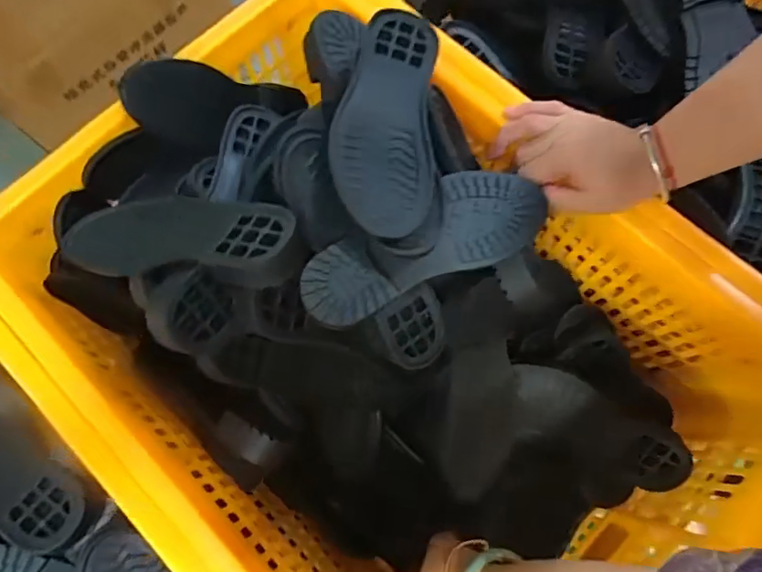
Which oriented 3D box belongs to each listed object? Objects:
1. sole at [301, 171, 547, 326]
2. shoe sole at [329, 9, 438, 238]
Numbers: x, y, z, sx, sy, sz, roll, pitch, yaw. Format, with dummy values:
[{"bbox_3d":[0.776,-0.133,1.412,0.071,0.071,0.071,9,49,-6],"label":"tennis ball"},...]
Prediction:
[{"bbox_3d":[0.035,-0.033,0.395,0.202,0.016,0.070,-26,75,-15],"label":"sole"},{"bbox_3d":[0.004,-0.127,0.391,0.074,0.034,0.197,2,74,1],"label":"shoe sole"}]

